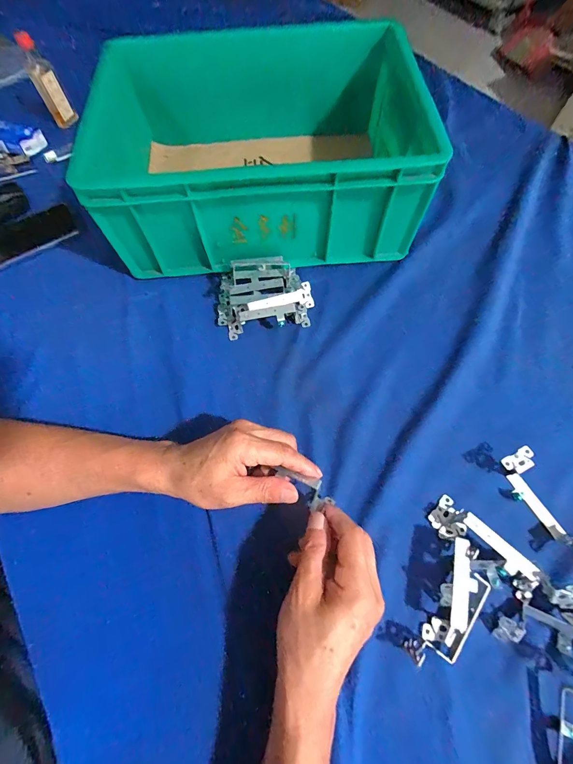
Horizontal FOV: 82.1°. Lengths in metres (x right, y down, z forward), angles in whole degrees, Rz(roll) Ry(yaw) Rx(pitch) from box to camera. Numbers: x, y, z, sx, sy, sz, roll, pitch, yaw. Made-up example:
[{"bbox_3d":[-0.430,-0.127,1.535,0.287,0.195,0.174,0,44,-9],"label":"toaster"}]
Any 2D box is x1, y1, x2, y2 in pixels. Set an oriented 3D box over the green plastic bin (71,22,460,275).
[{"bbox_3d":[-0.032,-0.325,0.461,0.402,0.160,0.303,-6,66,0],"label":"green plastic bin"}]

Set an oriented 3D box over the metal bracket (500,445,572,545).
[{"bbox_3d":[0.256,0.120,0.323,0.032,0.028,0.106,-27,67,-10],"label":"metal bracket"}]

